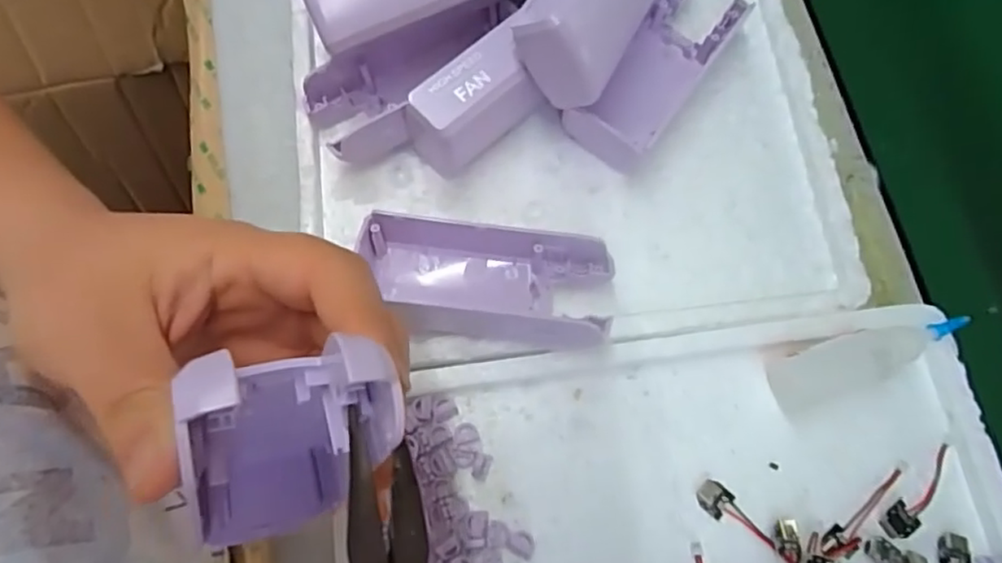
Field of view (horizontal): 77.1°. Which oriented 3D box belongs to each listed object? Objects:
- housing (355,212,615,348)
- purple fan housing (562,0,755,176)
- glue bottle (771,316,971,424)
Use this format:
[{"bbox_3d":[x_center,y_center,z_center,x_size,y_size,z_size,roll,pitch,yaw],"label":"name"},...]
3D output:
[{"bbox_3d":[-0.008,0.002,0.270,0.106,0.033,0.051,6,74,0],"label":"housing"},{"bbox_3d":[0.076,-0.105,0.310,0.040,0.023,0.106,37,76,9],"label":"purple fan housing"},{"bbox_3d":[0.159,0.030,0.269,0.084,0.021,0.026,-22,76,-8],"label":"glue bottle"}]

